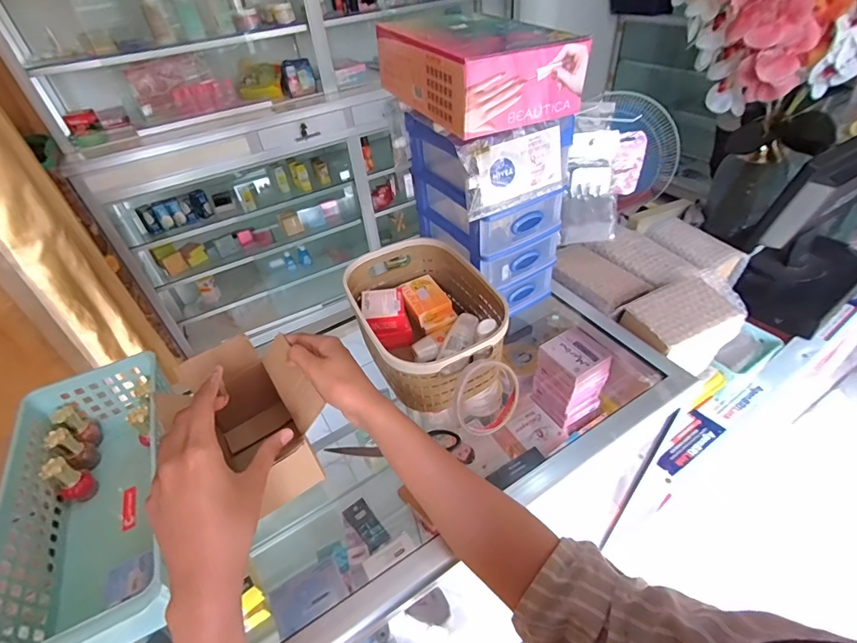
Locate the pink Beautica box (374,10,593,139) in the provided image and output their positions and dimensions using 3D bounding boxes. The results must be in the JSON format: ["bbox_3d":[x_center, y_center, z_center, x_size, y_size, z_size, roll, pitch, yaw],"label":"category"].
[{"bbox_3d":[0.050,-0.276,0.464,0.141,0.071,0.195,-23,45,-17],"label":"pink Beautica box"}]

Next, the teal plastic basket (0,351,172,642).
[{"bbox_3d":[-0.327,0.184,0.436,0.132,0.107,0.302,-21,44,-16],"label":"teal plastic basket"}]

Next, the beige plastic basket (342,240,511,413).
[{"bbox_3d":[-0.006,-0.001,0.555,0.158,0.092,0.216,-22,44,-16],"label":"beige plastic basket"}]

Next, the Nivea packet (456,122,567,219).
[{"bbox_3d":[0.100,-0.170,0.470,0.137,0.073,0.024,-21,44,-15],"label":"Nivea packet"}]

